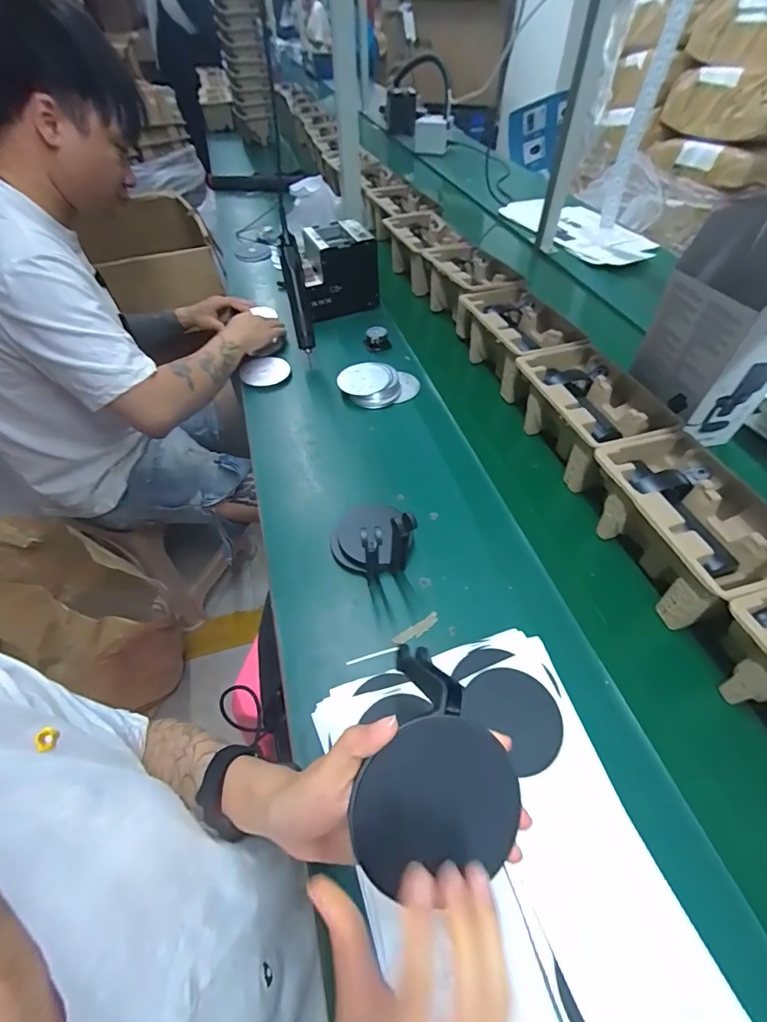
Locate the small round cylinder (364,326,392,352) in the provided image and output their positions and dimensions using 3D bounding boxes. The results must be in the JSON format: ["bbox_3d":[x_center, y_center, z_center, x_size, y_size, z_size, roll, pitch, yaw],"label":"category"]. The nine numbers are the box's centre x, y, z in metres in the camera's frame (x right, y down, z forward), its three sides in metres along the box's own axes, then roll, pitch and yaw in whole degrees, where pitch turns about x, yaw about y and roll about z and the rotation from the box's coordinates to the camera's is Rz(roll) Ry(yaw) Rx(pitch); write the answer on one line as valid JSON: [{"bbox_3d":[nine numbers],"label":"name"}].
[{"bbox_3d":[-0.012,-0.355,0.911,0.056,0.041,0.040,-3,51,-3],"label":"small round cylinder"}]

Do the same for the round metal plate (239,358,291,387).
[{"bbox_3d":[-0.230,-0.268,0.851,0.084,0.013,0.078,3,60,-5],"label":"round metal plate"}]

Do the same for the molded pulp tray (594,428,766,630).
[{"bbox_3d":[0.374,0.021,0.560,0.144,0.105,0.232,-12,52,-11],"label":"molded pulp tray"}]

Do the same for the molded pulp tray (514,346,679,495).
[{"bbox_3d":[0.312,-0.150,0.695,0.143,0.102,0.246,-11,52,-9],"label":"molded pulp tray"}]

